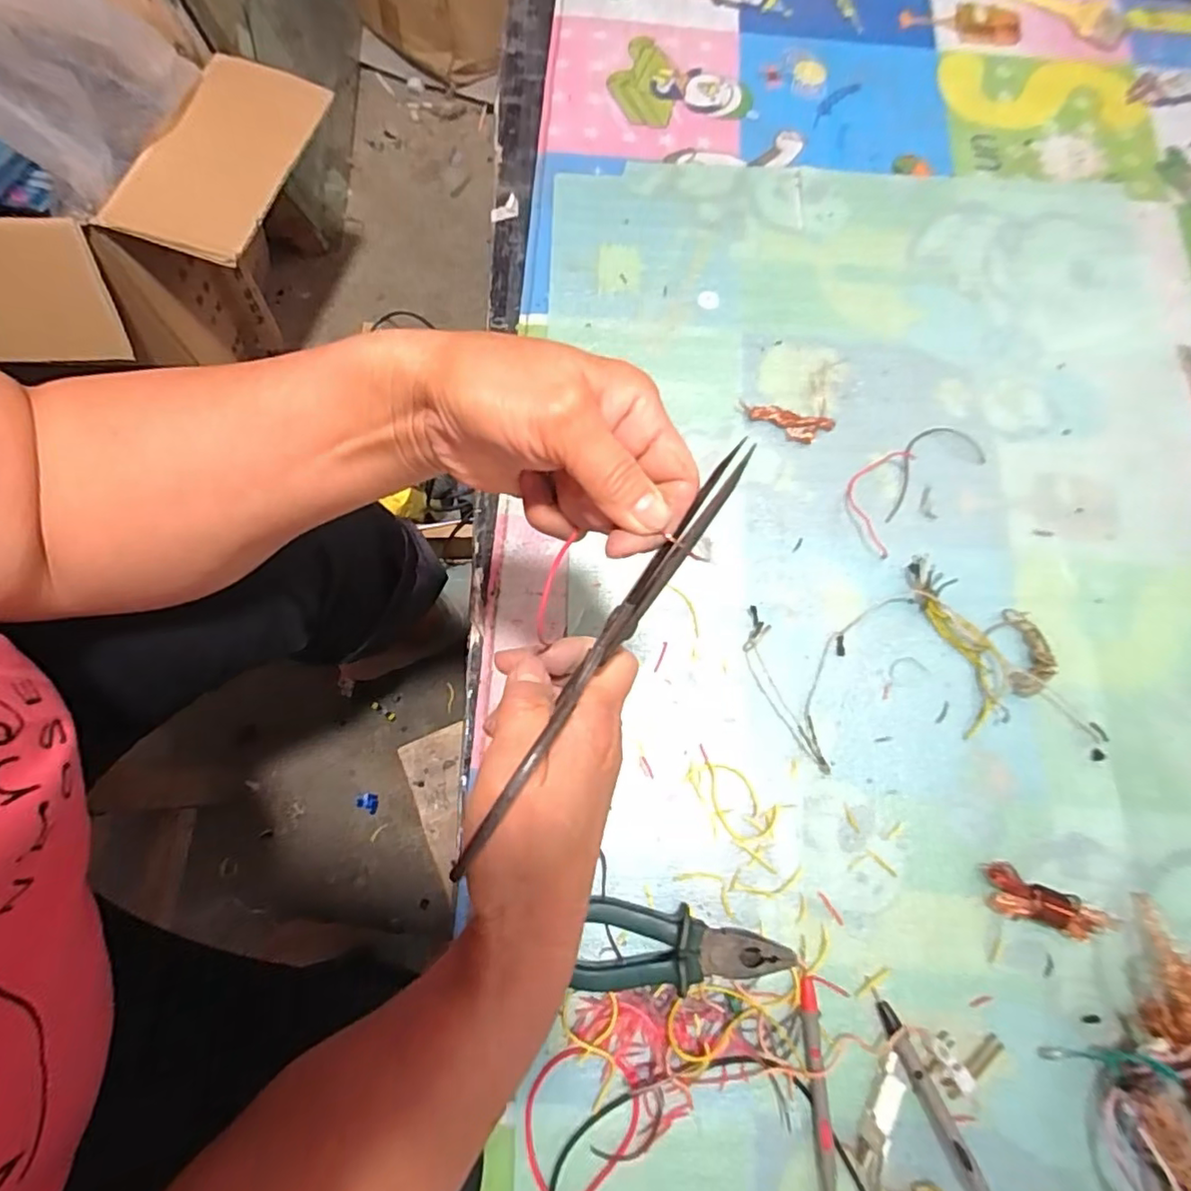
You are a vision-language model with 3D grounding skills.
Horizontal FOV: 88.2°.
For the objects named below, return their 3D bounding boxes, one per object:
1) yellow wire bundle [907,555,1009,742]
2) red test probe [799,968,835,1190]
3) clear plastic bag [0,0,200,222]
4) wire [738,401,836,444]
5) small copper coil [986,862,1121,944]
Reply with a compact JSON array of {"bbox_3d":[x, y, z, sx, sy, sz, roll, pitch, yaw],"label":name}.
[{"bbox_3d":[0.287,0.034,0.479,0.044,0.017,0.138,-13,74,-5],"label":"yellow wire bundle"},{"bbox_3d":[0.141,0.314,0.388,0.012,0.016,0.129,0,73,-1],"label":"red test probe"},{"bbox_3d":[-0.454,-0.454,0.518,0.070,0.173,0.219,19,74,5],"label":"clear plastic bag"},{"bbox_3d":[0.167,-0.151,0.538,0.083,0.007,0.025,11,73,2],"label":"wire"},{"bbox_3d":[0.311,0.215,0.425,0.080,0.022,0.032,19,74,5],"label":"small copper coil"}]

